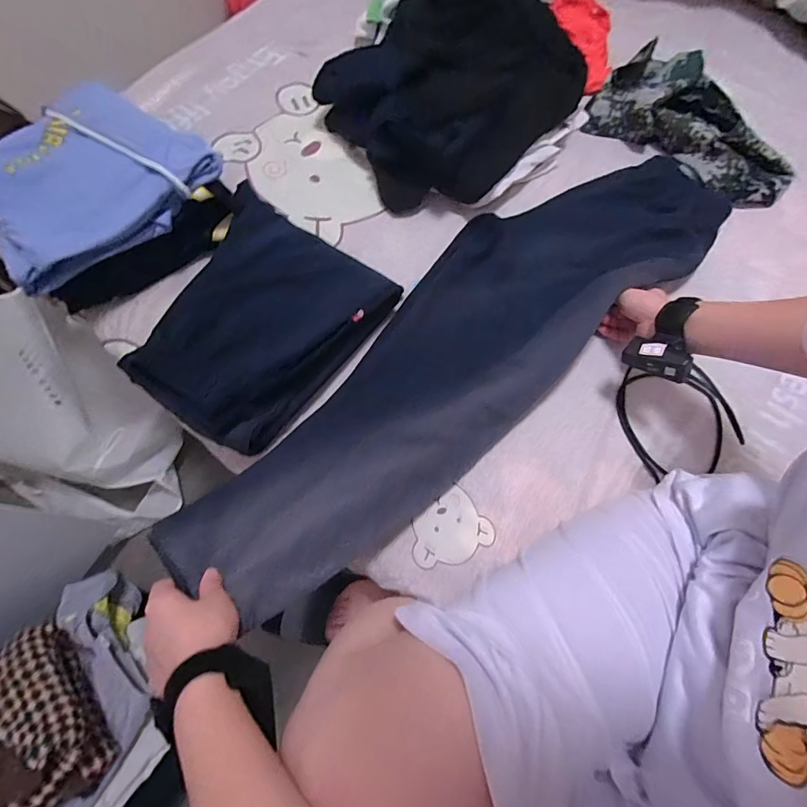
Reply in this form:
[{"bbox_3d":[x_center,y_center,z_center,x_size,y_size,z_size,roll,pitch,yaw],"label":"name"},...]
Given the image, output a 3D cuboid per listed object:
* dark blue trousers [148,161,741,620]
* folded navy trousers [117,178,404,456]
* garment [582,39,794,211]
[{"bbox_3d":[0.090,-0.089,0.575,0.852,0.090,0.239,-41,73,-16],"label":"dark blue trousers"},{"bbox_3d":[-0.199,-0.121,0.587,0.299,0.095,0.326,32,73,14],"label":"folded navy trousers"},{"bbox_3d":[0.495,-0.470,0.713,0.206,0.068,0.343,-39,72,-12],"label":"garment"}]

